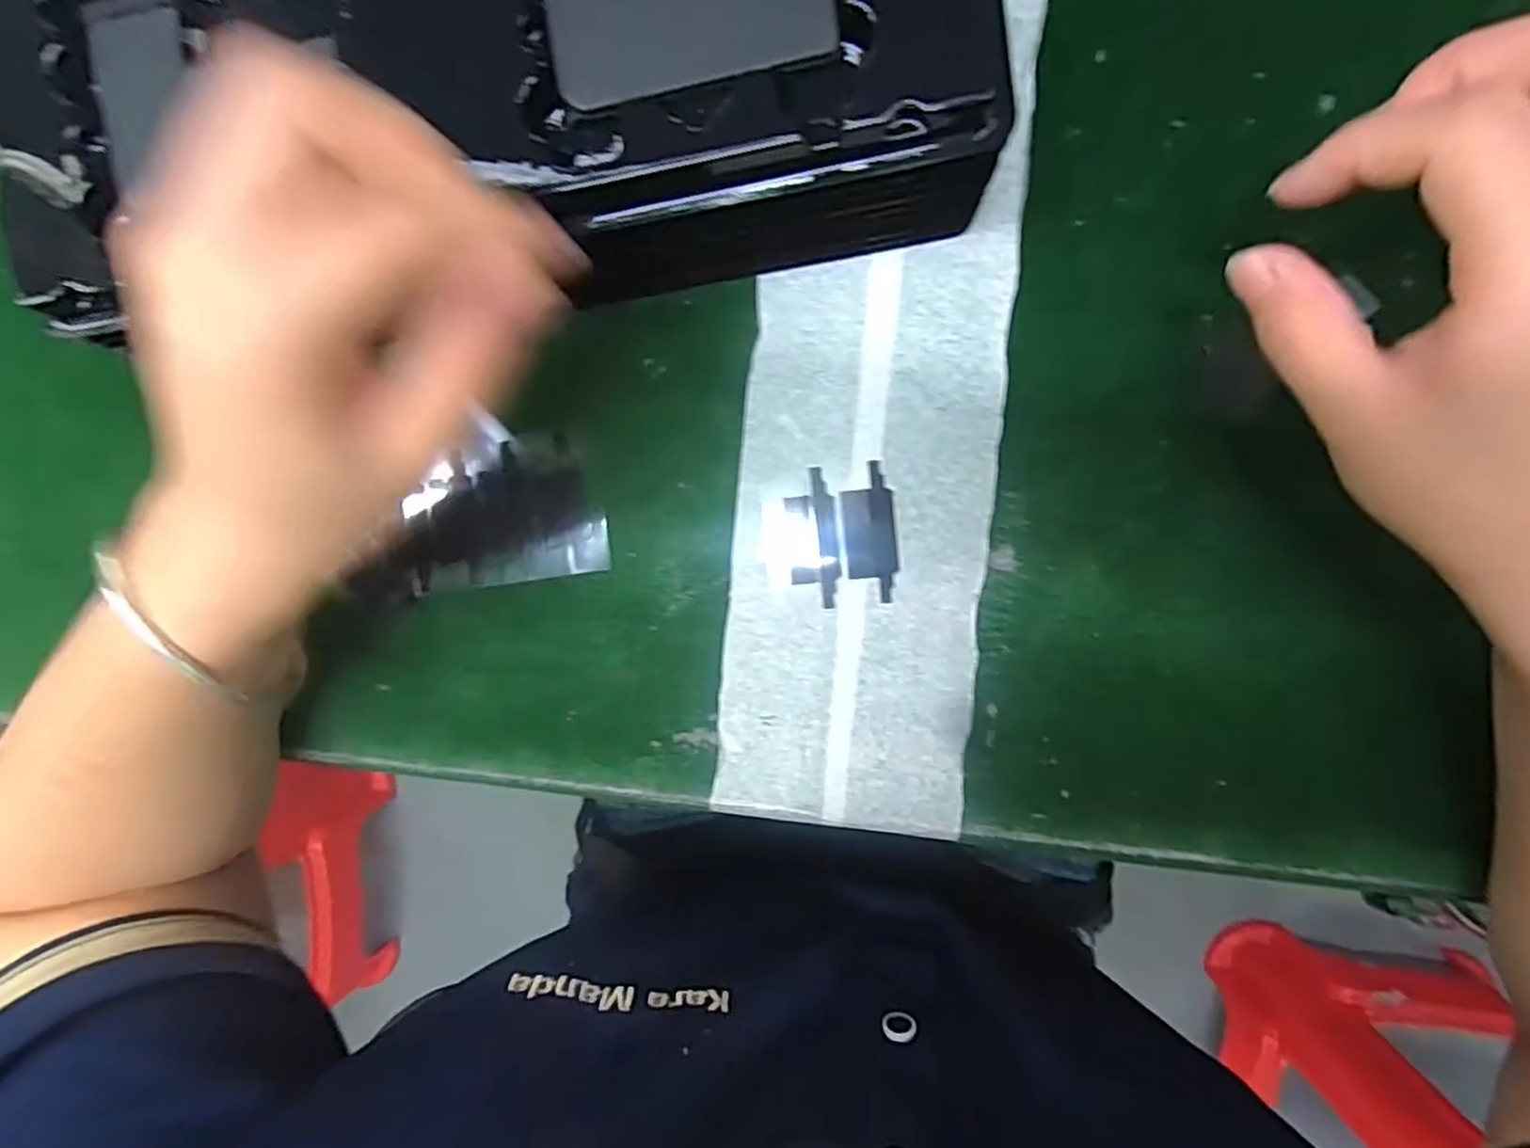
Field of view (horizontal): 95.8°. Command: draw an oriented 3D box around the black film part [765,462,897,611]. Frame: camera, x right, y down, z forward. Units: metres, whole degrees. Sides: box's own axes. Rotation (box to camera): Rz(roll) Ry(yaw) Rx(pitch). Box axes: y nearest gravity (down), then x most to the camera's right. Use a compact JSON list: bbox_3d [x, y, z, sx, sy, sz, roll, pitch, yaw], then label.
[{"bbox_3d":[0.024,-0.013,0.254,0.048,0.004,0.049,-6,94,6],"label":"black film part"}]

